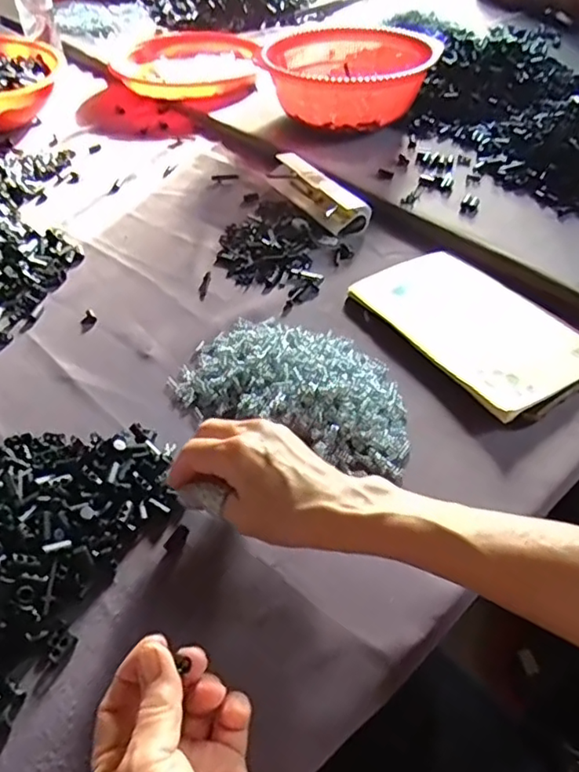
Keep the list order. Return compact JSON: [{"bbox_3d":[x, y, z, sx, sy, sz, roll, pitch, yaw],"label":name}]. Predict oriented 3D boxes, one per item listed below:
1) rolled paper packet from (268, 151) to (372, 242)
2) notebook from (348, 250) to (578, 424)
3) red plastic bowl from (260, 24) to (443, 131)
[{"bbox_3d":[0.033,-0.224,0.696,0.045,0.035,0.158,-24,49,-20],"label":"rolled paper packet"},{"bbox_3d":[0.171,-0.058,0.550,0.141,0.014,0.213,-26,50,-22],"label":"notebook"},{"bbox_3d":[0.085,-0.421,0.838,0.218,0.099,0.241,-7,45,-6],"label":"red plastic bowl"}]

